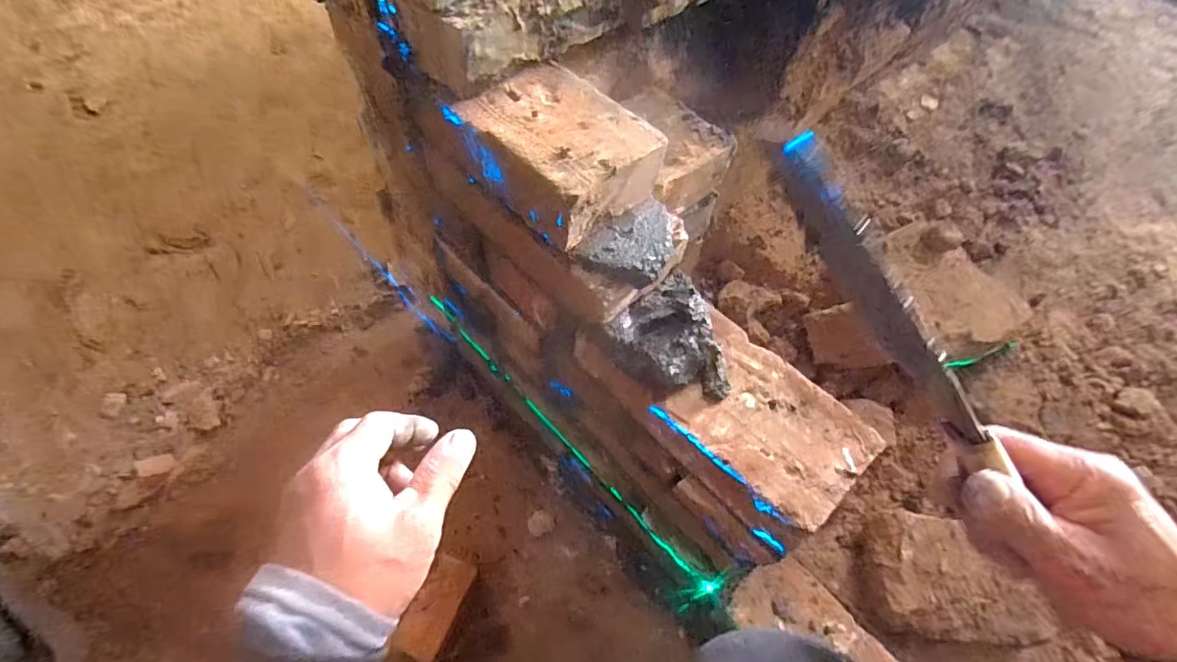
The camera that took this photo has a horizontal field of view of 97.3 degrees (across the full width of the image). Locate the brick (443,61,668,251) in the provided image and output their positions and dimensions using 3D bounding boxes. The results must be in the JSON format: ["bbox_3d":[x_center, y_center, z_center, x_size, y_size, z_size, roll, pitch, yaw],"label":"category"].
[{"bbox_3d":[-0.022,-0.140,0.392,0.108,0.047,0.146,-37,67,-25],"label":"brick"}]

